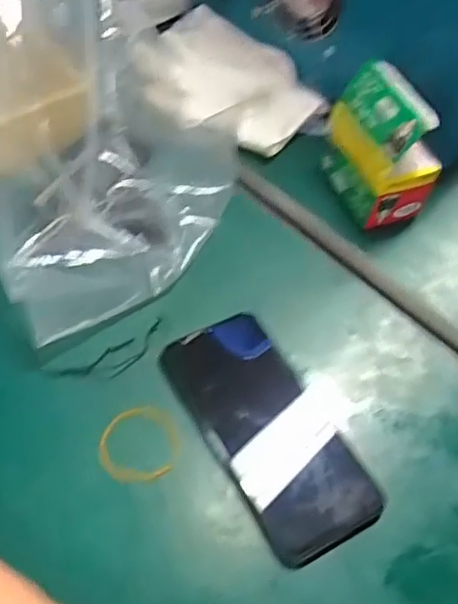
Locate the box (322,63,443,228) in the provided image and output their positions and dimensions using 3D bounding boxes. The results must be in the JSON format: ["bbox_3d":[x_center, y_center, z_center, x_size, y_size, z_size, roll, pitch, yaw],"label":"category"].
[{"bbox_3d":[0.116,-0.118,0.510,0.054,0.098,0.086,-18,59,-21],"label":"box"}]

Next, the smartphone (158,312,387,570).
[{"bbox_3d":[0.023,0.075,0.406,0.073,0.012,0.158,-22,60,-23],"label":"smartphone"}]

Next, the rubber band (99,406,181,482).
[{"bbox_3d":[-0.053,0.085,0.397,0.047,0.007,0.044,3,60,-6],"label":"rubber band"}]

